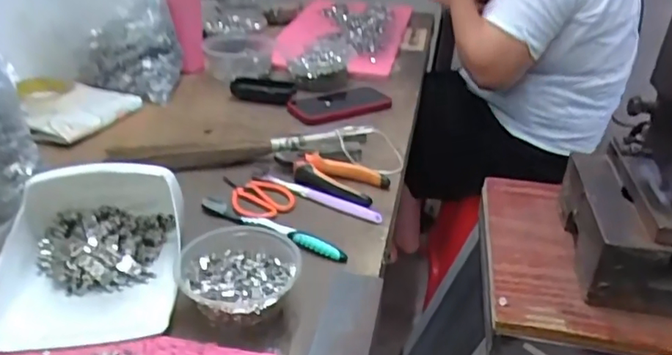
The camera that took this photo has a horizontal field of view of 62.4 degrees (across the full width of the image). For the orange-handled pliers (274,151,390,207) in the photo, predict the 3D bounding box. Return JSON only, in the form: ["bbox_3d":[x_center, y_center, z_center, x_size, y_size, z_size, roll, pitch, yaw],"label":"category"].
[{"bbox_3d":[-0.013,-0.004,0.710,0.152,0.020,0.075,18,33,20],"label":"orange-handled pliers"}]

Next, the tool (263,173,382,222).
[{"bbox_3d":[-0.019,0.022,0.673,0.160,0.008,0.015,20,34,23],"label":"tool"}]

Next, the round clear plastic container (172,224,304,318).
[{"bbox_3d":[-0.086,0.091,0.497,0.105,0.045,0.105,2,30,-1],"label":"round clear plastic container"}]

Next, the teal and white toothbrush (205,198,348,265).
[{"bbox_3d":[-0.071,0.054,0.602,0.185,0.015,0.018,21,34,24],"label":"teal and white toothbrush"}]

